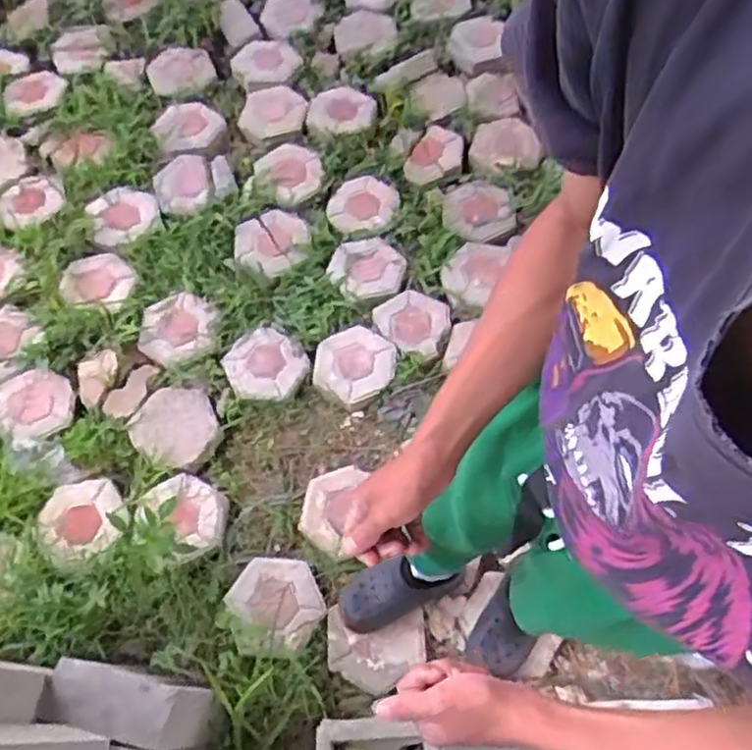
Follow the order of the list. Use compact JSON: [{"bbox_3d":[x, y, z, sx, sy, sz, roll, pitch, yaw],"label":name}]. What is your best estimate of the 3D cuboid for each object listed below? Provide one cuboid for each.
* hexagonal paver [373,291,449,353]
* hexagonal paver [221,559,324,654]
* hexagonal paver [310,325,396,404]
[{"bbox_3d":[0.089,-0.145,1.798,0.198,0.041,0.164,20,68,10],"label":"hexagonal paver"},{"bbox_3d":[-0.216,0.487,1.474,0.194,0.047,0.200,-20,67,-8],"label":"hexagonal paver"},{"bbox_3d":[-0.057,-0.028,1.755,0.204,0.038,0.200,28,69,13],"label":"hexagonal paver"}]

